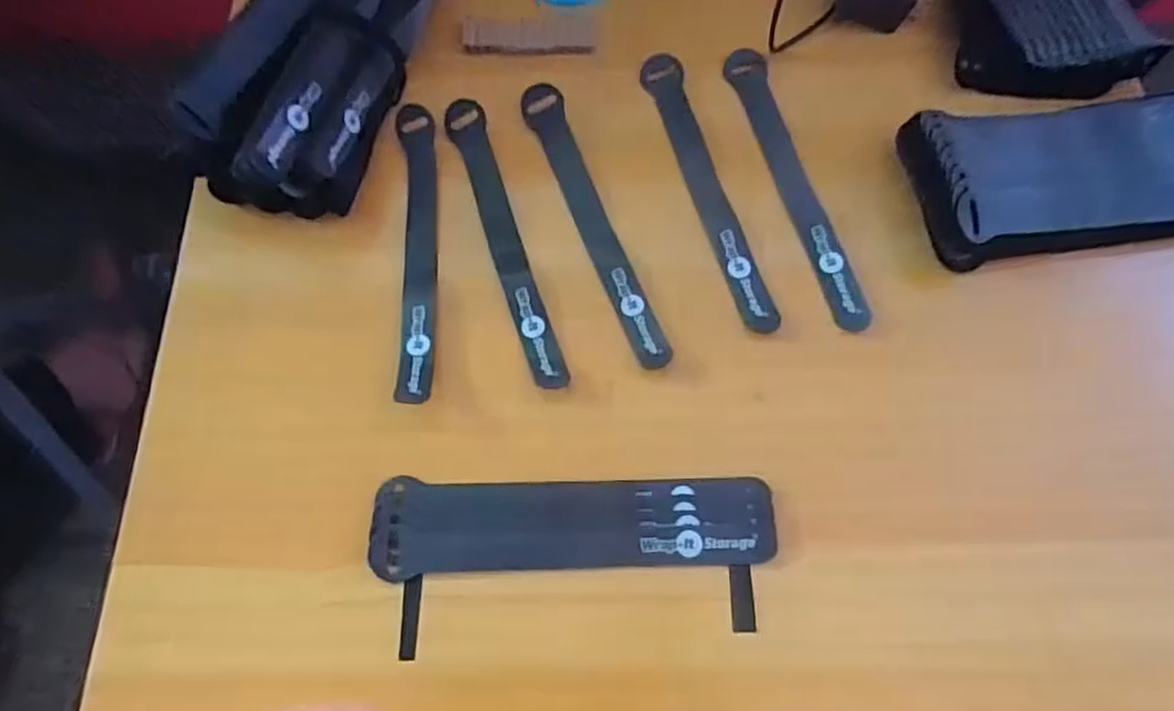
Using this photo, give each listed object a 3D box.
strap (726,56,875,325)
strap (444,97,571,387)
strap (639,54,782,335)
[{"bbox_3d":[0.124,-0.106,0.415,0.023,0.009,0.201,-16,65,8],"label":"strap"},{"bbox_3d":[-0.049,-0.071,0.408,0.023,0.014,0.202,-18,66,-7],"label":"strap"},{"bbox_3d":[0.070,-0.105,0.414,0.025,0.005,0.201,-14,70,-2],"label":"strap"}]

